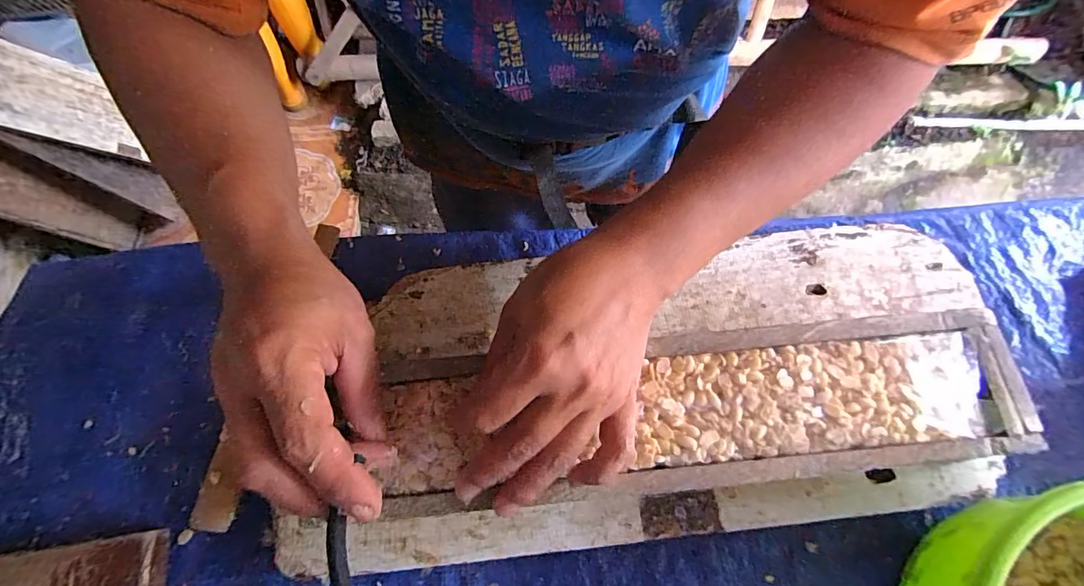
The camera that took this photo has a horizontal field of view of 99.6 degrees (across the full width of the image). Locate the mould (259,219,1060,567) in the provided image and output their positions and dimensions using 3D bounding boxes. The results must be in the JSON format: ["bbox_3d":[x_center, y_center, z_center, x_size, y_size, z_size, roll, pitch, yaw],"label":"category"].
[{"bbox_3d":[0.068,0.058,0.295,0.471,0.045,0.184,-9,68,-3],"label":"mould"}]

